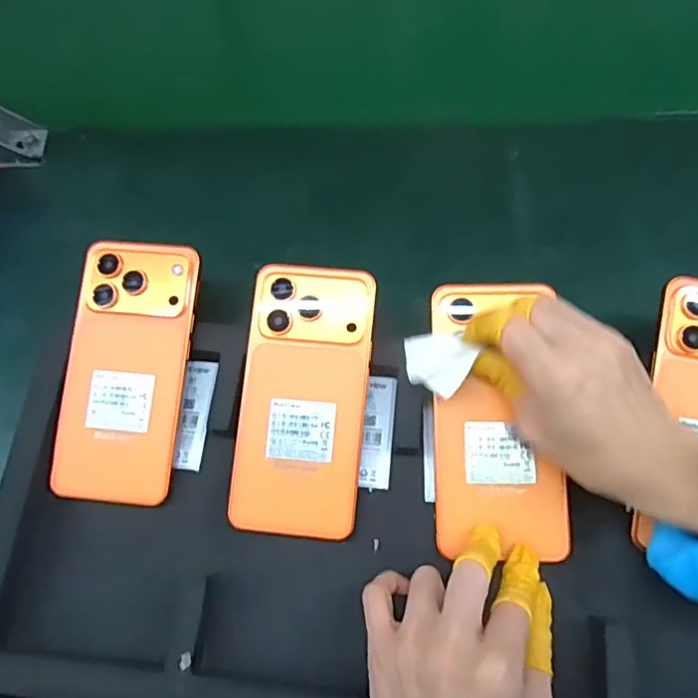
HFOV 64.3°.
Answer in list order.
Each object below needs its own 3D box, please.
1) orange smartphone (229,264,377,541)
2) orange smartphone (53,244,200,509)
[{"bbox_3d":[-0.027,0.030,0.343,0.076,0.006,0.162,5,83,4],"label":"orange smartphone"},{"bbox_3d":[-0.142,0.012,0.353,0.076,0.009,0.162,5,83,4],"label":"orange smartphone"}]

